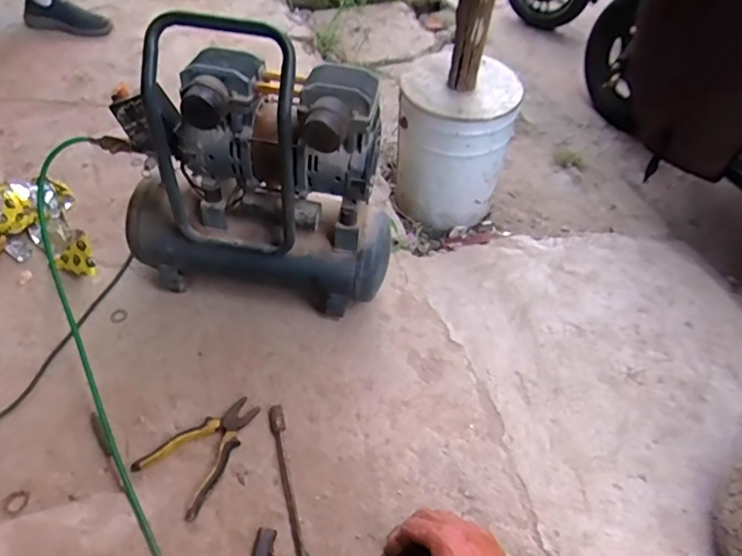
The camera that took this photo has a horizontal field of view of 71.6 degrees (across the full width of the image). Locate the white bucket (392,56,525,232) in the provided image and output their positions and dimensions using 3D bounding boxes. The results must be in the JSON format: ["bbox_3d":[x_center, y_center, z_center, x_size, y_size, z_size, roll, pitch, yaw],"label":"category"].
[{"bbox_3d":[0.201,-0.343,1.323,0.268,0.345,0.259,1,48,-2],"label":"white bucket"}]

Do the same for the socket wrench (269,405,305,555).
[{"bbox_3d":[-0.118,0.310,0.754,0.024,0.019,0.274,-11,50,-13],"label":"socket wrench"}]

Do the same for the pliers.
[{"bbox_3d":[-0.243,0.255,0.779,0.117,0.023,0.180,31,54,22],"label":"pliers"}]

